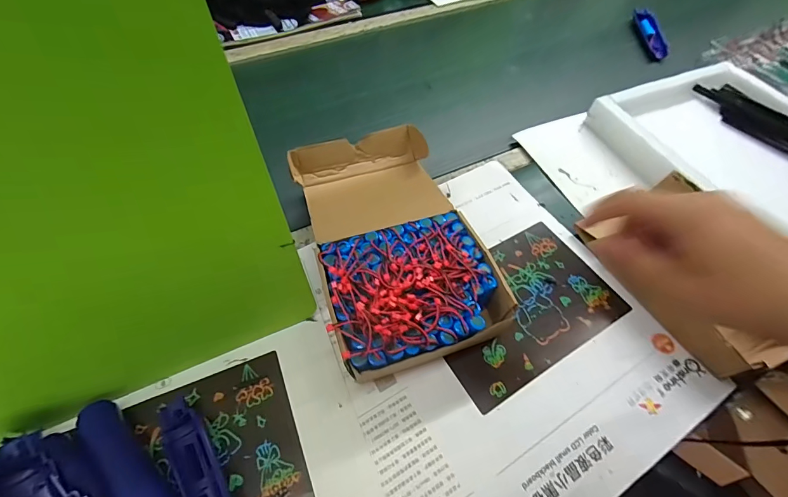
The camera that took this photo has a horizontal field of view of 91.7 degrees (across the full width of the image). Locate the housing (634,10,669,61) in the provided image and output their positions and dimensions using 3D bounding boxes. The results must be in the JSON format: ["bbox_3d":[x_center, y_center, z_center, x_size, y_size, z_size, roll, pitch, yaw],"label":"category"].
[{"bbox_3d":[0.511,-0.427,0.758,0.037,0.020,0.153,2,57,0],"label":"housing"}]

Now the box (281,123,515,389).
[{"bbox_3d":[-0.004,-0.020,0.432,0.172,0.068,0.304,-15,59,-11],"label":"box"}]

